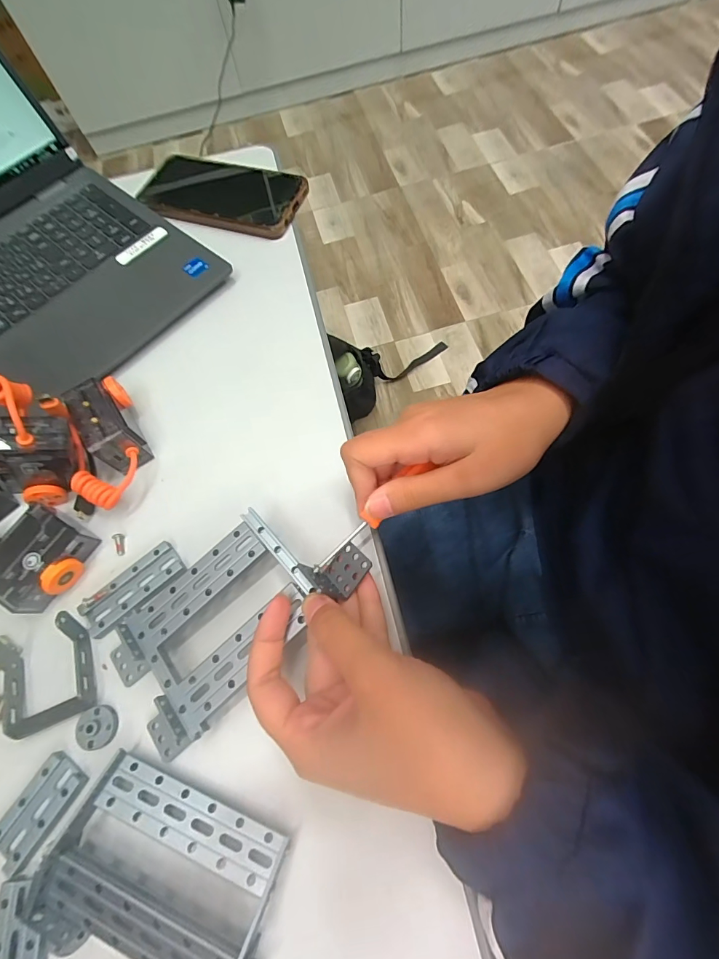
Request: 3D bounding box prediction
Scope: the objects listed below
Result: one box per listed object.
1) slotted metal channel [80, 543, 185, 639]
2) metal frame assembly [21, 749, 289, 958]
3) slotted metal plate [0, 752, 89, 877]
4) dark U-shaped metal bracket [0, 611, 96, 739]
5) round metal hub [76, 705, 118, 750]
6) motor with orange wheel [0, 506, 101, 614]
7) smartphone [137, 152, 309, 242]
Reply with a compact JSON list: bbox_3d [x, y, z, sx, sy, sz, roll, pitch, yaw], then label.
[{"bbox_3d":[-0.141,0.068,0.260,0.063,0.010,0.026,-40,69,-11],"label":"slotted metal channel"},{"bbox_3d":[-0.092,0.187,0.194,0.107,0.037,0.068,16,70,12],"label":"metal frame assembly"},{"bbox_3d":[-0.169,0.175,0.219,0.027,0.013,0.048,32,73,17],"label":"slotted metal plate"},{"bbox_3d":[-0.183,0.113,0.239,0.048,0.018,0.055,-23,67,-4],"label":"dark U-shaped metal bracket"},{"bbox_3d":[-0.147,0.138,0.231,0.021,0.005,0.021,-2,67,5],"label":"round metal hub"},{"bbox_3d":[-0.202,0.051,0.262,0.048,0.025,0.054,30,73,17],"label":"motor with orange wheel"},{"bbox_3d":[-0.133,-0.278,0.401,0.159,0.014,0.087,14,69,11],"label":"smartphone"}]

